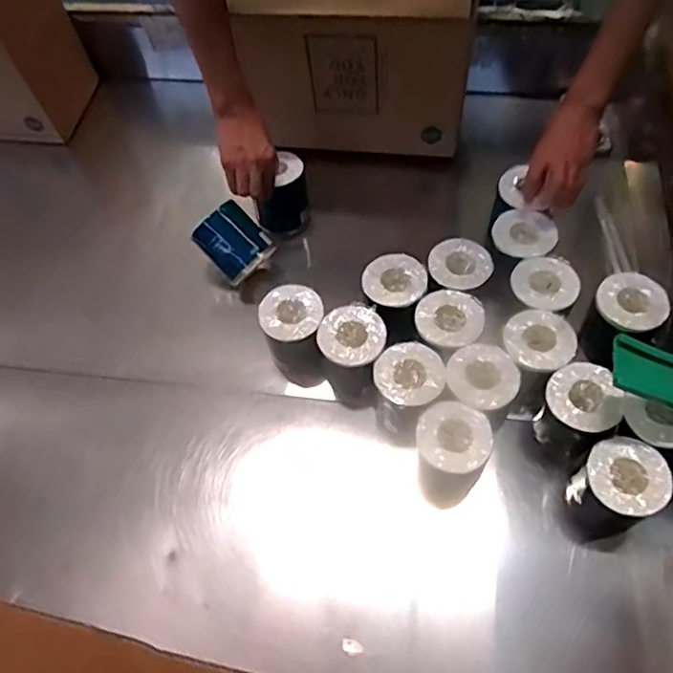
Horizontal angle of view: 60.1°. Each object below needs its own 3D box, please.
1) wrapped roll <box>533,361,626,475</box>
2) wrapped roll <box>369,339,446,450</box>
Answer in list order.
[{"bbox_3d":[0.314,0.110,0.781,0.088,0.139,0.095,-2,61,3],"label":"wrapped roll"},{"bbox_3d":[0.097,0.080,0.819,0.092,0.120,0.103,29,67,19],"label":"wrapped roll"}]

